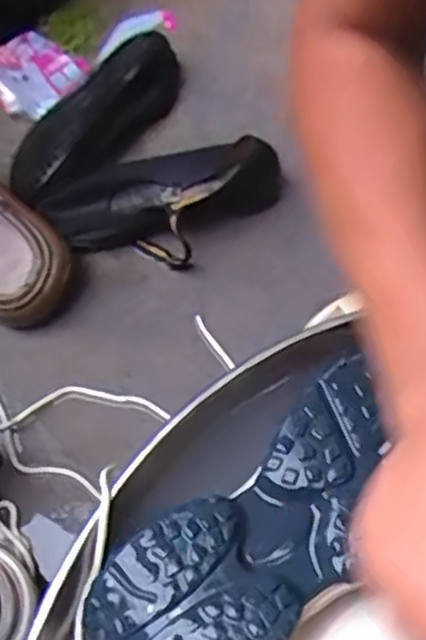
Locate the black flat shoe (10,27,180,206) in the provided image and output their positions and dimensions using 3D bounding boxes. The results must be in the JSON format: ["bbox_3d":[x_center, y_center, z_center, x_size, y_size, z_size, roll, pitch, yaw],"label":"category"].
[{"bbox_3d":[-0.129,-0.217,0.782,0.103,0.044,0.251,29,67,17],"label":"black flat shoe"}]

